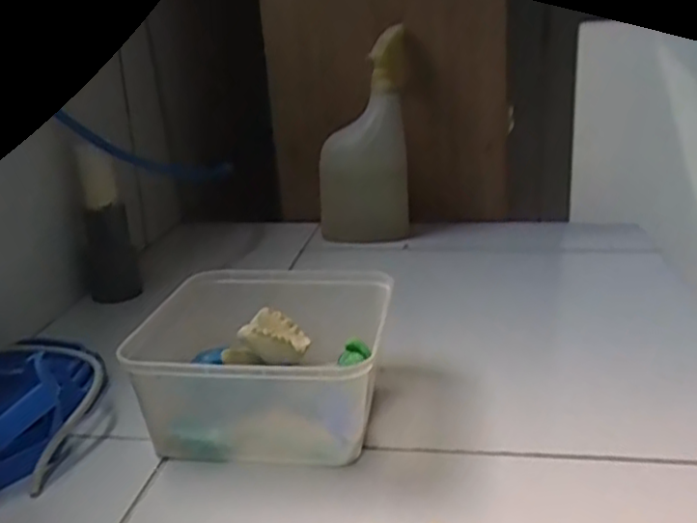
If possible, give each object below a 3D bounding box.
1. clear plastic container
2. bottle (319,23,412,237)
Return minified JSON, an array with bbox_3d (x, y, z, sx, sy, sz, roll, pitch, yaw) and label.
[{"bbox_3d":[-0.052,0.066,0.510,0.147,0.068,0.160,0,19,10],"label":"clear plastic container"},{"bbox_3d":[0.017,-0.138,0.853,0.106,0.238,0.065,-3,19,0],"label":"bottle"}]

